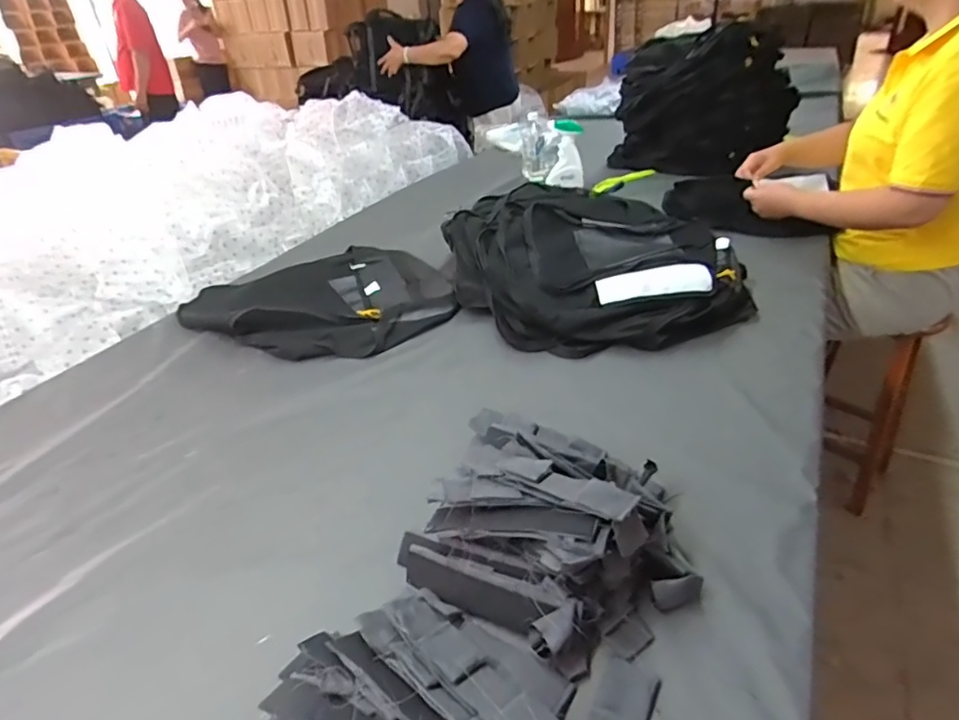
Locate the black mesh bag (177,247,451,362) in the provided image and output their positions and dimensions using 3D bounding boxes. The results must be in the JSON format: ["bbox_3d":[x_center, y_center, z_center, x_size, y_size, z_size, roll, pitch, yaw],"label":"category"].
[{"bbox_3d":[-0.314,-0.124,1.168,0.508,0.053,0.444,-20,36,-23],"label":"black mesh bag"}]

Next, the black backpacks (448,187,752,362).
[{"bbox_3d":[0.227,-0.211,1.180,0.551,0.141,0.555,-5,33,-3],"label":"black backpacks"}]

